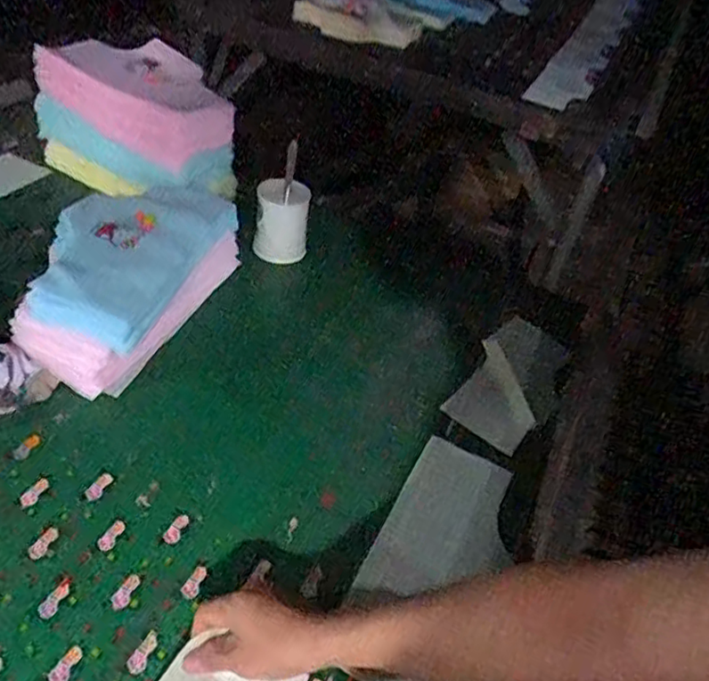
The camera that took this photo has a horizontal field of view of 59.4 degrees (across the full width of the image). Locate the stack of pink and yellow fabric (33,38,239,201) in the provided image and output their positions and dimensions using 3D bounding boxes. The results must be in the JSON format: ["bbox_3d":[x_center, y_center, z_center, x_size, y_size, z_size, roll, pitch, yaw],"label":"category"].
[{"bbox_3d":[-0.348,-0.369,1.048,0.351,0.179,0.170,27,45,15],"label":"stack of pink and yellow fabric"}]

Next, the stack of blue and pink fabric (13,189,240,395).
[{"bbox_3d":[-0.294,-0.099,0.844,0.177,0.116,0.356,18,43,8],"label":"stack of blue and pink fabric"}]

